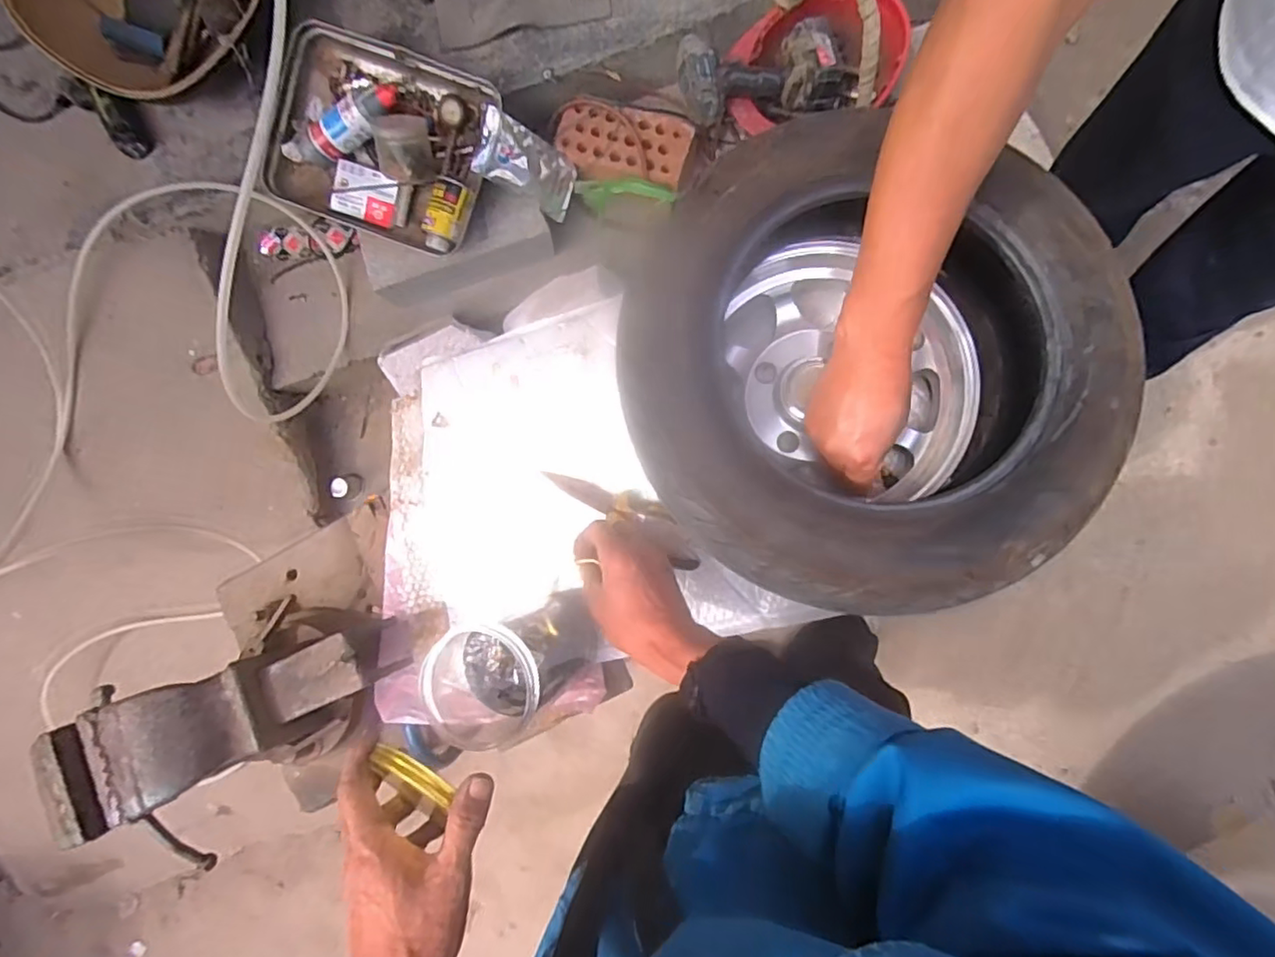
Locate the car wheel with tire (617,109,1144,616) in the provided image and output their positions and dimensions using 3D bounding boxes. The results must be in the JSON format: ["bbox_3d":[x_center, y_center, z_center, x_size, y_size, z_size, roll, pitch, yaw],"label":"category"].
[{"bbox_3d":[0.193,-0.083,0.519,0.350,0.150,0.363,0,87,6],"label":"car wheel with tire"}]

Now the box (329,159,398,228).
[{"bbox_3d":[-0.461,-0.481,1.042,0.107,0.017,0.084,17,111,-6],"label":"box"}]

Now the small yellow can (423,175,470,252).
[{"bbox_3d":[-0.314,-0.431,1.019,0.057,0.060,0.109,18,89,7],"label":"small yellow can"}]

